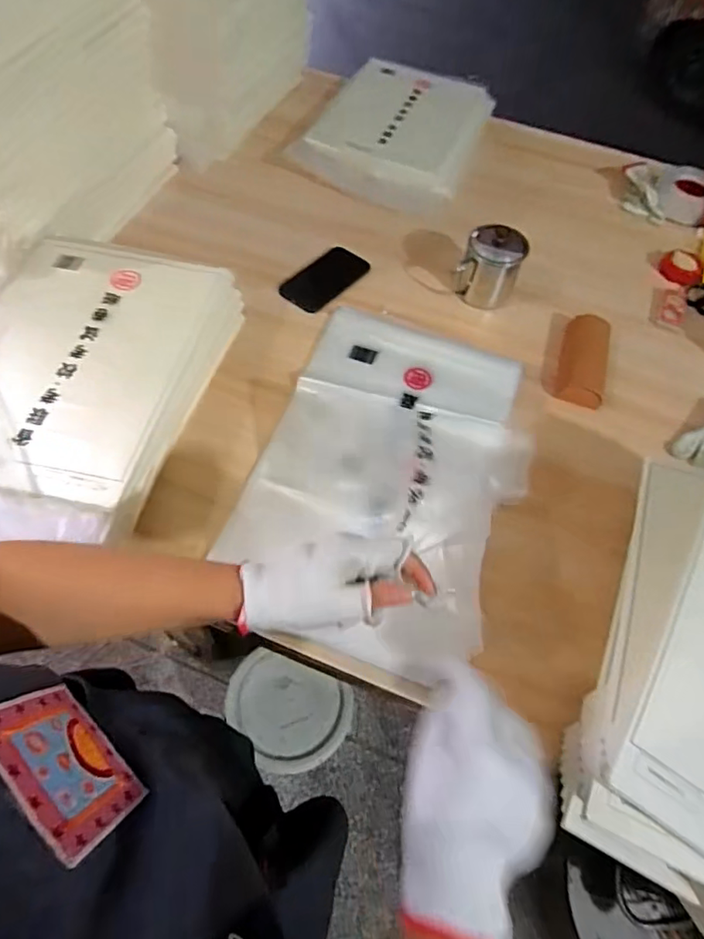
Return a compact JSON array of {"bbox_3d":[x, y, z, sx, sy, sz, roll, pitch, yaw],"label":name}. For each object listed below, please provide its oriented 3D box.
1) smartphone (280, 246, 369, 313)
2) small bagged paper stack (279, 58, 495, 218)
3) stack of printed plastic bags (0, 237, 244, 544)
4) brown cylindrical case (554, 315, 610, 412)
[{"bbox_3d":[-0.043,-0.308,0.864,0.083,0.010,0.155,38,63,17],"label":"smartphone"},{"bbox_3d":[0.094,-0.691,1.092,0.319,0.068,0.451,21,59,8],"label":"small bagged paper stack"},{"bbox_3d":[-0.341,-0.096,0.650,0.304,0.080,0.461,10,58,1],"label":"stack of printed plastic bags"},{"bbox_3d":[0.341,-0.165,0.785,0.061,0.043,0.160,18,59,6],"label":"brown cylindrical case"}]

